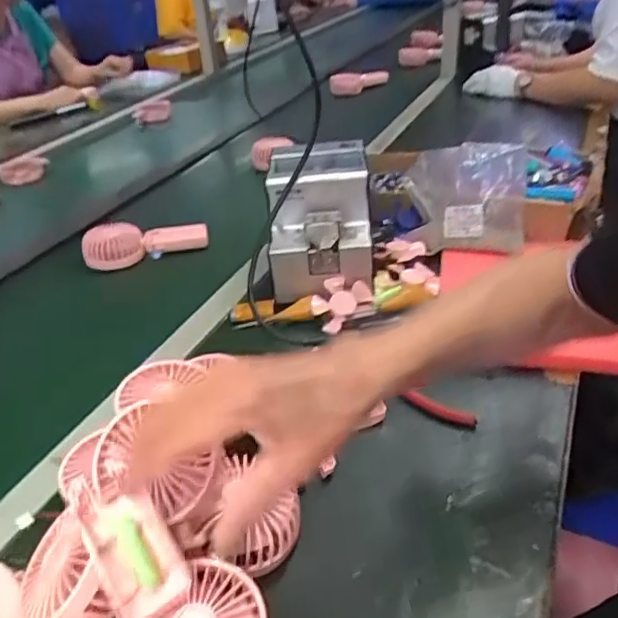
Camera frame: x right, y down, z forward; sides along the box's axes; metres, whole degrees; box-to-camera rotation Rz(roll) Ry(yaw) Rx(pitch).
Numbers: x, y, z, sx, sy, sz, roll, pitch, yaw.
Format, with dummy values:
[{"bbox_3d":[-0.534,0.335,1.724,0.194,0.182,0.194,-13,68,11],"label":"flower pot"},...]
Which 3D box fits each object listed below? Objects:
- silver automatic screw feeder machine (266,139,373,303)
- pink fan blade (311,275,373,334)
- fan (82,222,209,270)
[{"bbox_3d":[0.015,-0.118,0.755,0.125,0.133,0.178,-4,33,5],"label":"silver automatic screw feeder machine"},{"bbox_3d":[0.037,-0.012,0.700,0.073,0.016,0.051,-41,87,-15],"label":"pink fan blade"},{"bbox_3d":[-0.249,-0.107,0.900,0.180,0.065,0.052,-15,34,-13],"label":"fan"}]

